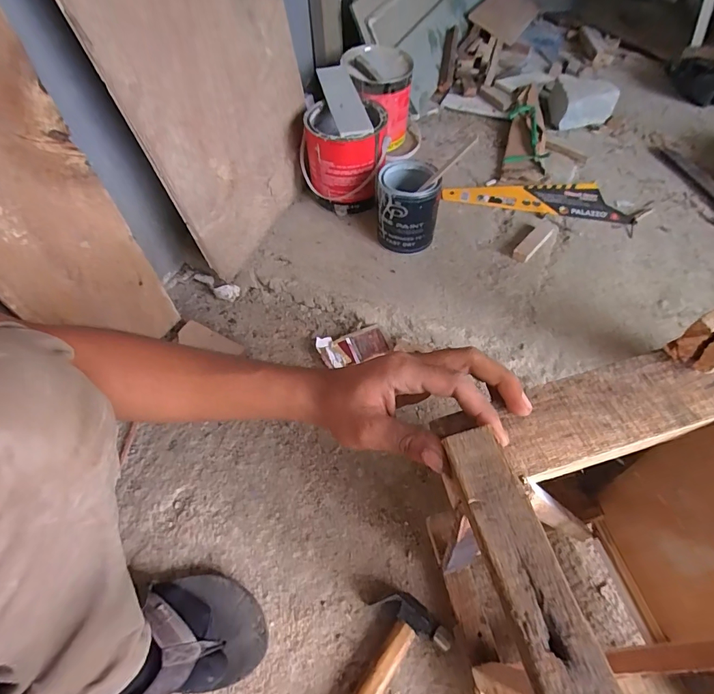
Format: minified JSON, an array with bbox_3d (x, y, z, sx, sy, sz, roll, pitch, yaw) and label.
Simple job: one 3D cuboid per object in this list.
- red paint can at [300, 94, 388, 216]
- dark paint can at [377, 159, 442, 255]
[{"bbox_3d":[-0.026,-0.368,0.816,0.163,0.150,0.143,-3,57,1],"label":"red paint can"},{"bbox_3d":[0.091,-0.252,0.758,0.104,0.123,0.113,2,57,3],"label":"dark paint can"}]

